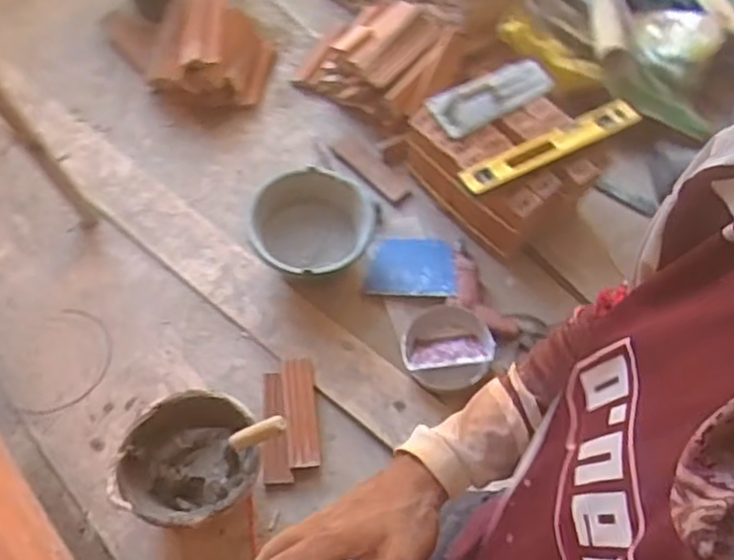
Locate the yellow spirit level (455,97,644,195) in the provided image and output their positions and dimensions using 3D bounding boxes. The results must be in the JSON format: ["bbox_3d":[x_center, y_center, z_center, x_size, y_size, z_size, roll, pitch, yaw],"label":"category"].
[{"bbox_3d":[0.400,-0.290,1.494,0.436,0.028,0.063,-24,65,-13],"label":"yellow spirit level"}]

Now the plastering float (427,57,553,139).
[{"bbox_3d":[0.289,-0.425,1.549,0.304,0.068,0.110,-27,65,-14],"label":"plastering float"}]

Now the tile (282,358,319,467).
[{"bbox_3d":[-0.140,0.276,1.460,0.066,0.022,0.224,-5,62,-3],"label":"tile"}]

